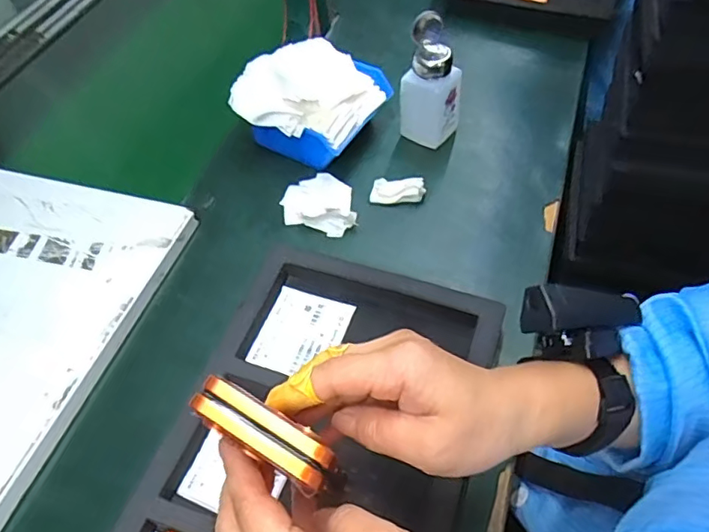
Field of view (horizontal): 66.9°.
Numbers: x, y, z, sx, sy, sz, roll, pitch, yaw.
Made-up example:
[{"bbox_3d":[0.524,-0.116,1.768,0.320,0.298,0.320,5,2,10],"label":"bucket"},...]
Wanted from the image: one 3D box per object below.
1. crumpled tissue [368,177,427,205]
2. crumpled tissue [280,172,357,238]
[{"bbox_3d":[0.046,-0.081,0.567,0.056,0.023,0.022,3,54,4],"label":"crumpled tissue"},{"bbox_3d":[-0.039,-0.071,0.566,0.072,0.021,0.082,-6,54,-2],"label":"crumpled tissue"}]

